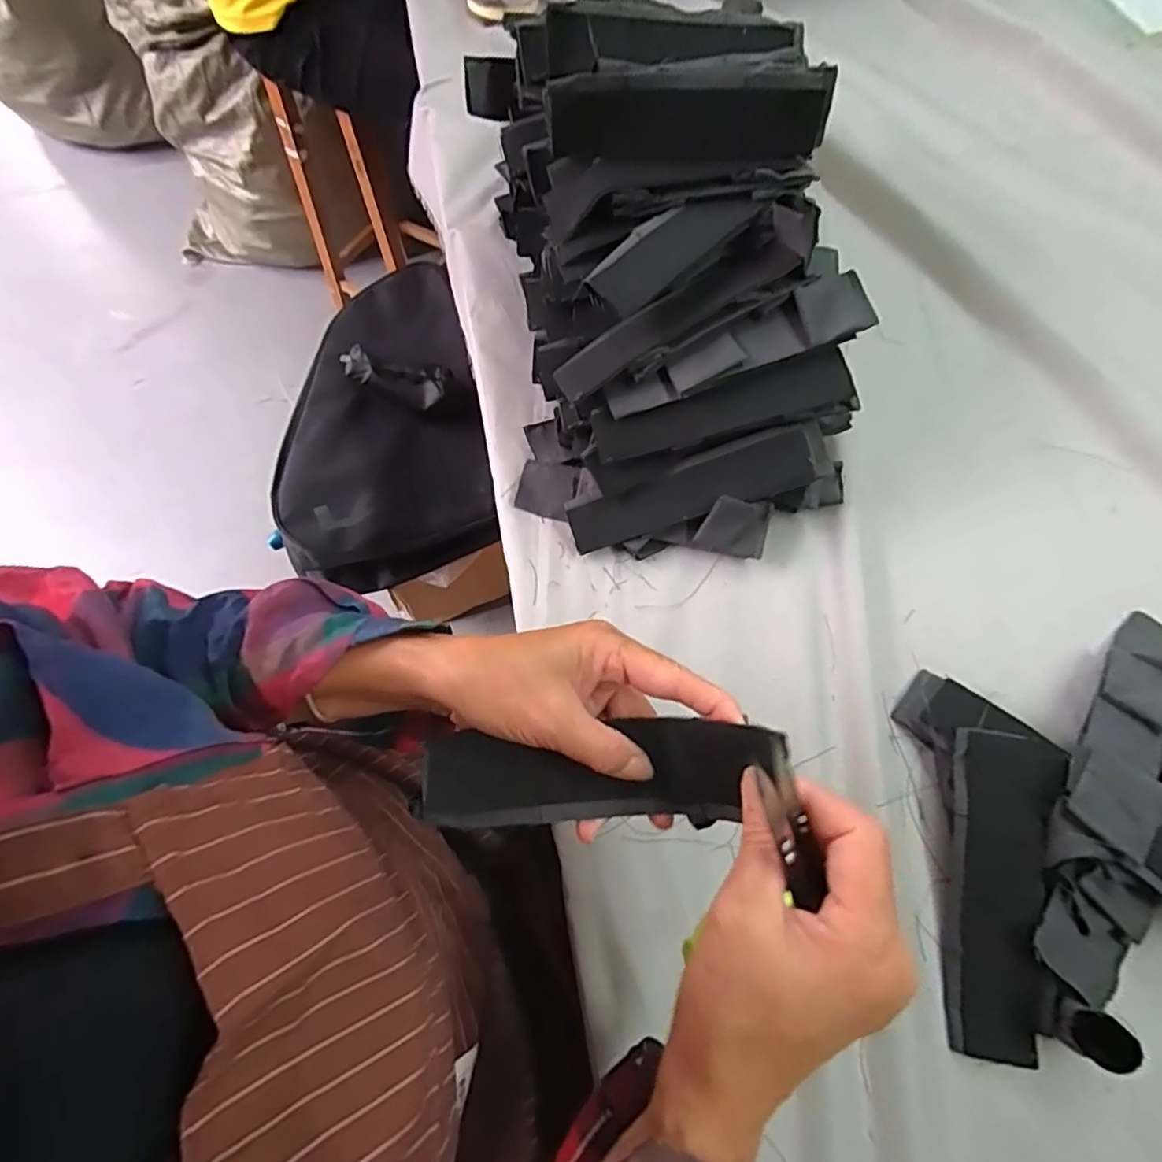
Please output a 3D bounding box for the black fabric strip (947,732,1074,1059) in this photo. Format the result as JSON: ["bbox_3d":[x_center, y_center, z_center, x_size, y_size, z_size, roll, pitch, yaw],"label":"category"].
[{"bbox_3d":[0.256,0.188,0.369,0.056,0.010,0.180,8,79,24],"label":"black fabric strip"}]

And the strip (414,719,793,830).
[{"bbox_3d":[0.009,0.092,0.286,0.168,0.026,0.044,-6,67,6],"label":"strip"}]

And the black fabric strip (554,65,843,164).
[{"bbox_3d":[0.075,-0.319,0.417,0.190,0.048,0.018,1,40,4],"label":"black fabric strip"}]

